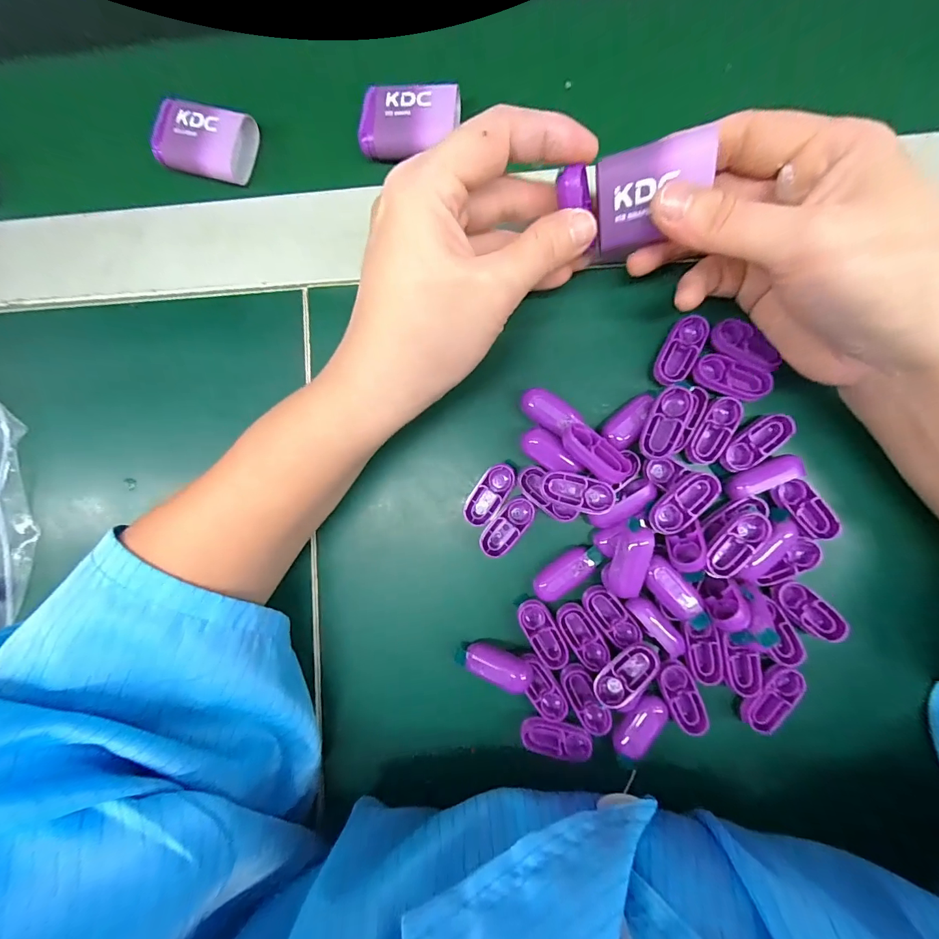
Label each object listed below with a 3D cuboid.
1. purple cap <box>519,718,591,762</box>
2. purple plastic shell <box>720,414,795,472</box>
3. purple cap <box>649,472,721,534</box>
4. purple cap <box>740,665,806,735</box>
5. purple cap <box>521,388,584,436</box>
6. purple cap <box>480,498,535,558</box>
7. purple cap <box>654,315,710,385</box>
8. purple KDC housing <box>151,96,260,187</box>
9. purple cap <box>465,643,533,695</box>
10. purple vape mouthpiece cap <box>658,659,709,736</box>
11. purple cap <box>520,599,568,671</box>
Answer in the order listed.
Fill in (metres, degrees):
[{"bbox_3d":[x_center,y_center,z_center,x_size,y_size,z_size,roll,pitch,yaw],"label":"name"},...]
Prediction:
[{"bbox_3d":[0.043,0.131,0.202,0.034,0.006,0.016,17,90,5],"label":"purple cap"},{"bbox_3d":[0.134,-0.013,0.195,0.034,0.006,0.016,-36,86,3],"label":"purple plastic shell"},{"bbox_3d":[0.097,0.015,0.191,0.034,0.013,0.015,-39,86,2],"label":"purple cap"},{"bbox_3d":[0.141,0.107,0.192,0.017,0.004,0.032,28,91,5],"label":"purple cap"},{"bbox_3d":[0.038,-0.028,0.201,0.030,0.006,0.016,37,93,16],"label":"purple cap"},{"bbox_3d":[0.019,0.029,0.206,0.017,0.004,0.033,43,84,-16],"label":"purple cap"},{"bbox_3d":[0.100,-0.057,0.198,0.016,0.005,0.033,29,91,5],"label":"purple cap"},{"bbox_3d":[-0.143,-0.177,0.225,0.046,0.016,0.035,15,90,5],"label":"purple KDC housing"},{"bbox_3d":[0.014,0.095,0.199,0.032,0.012,0.012,22,90,5],"label":"purple cap"},{"bbox_3d":[0.101,0.108,0.196,0.015,0.004,0.036,-21,87,4],"label":"purple vape mouthpiece cap"},{"bbox_3d":[0.037,0.081,0.205,0.014,0.007,0.035,-29,86,3],"label":"purple cap"}]

